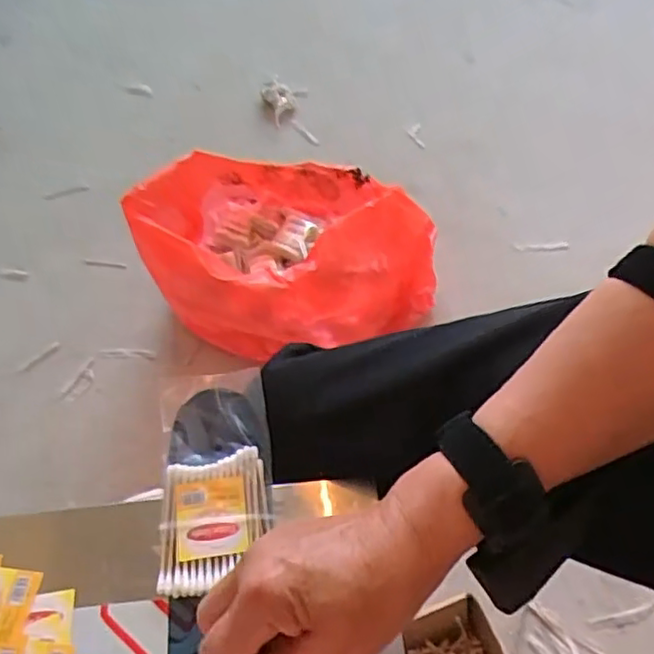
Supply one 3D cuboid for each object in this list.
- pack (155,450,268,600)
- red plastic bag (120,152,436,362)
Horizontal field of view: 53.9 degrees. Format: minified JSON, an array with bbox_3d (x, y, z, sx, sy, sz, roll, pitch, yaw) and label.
[{"bbox_3d":[-0.066,0.112,0.373,0.058,0.015,0.077,-3,57,-2],"label":"pack"},{"bbox_3d":[-0.055,-0.137,0.956,0.422,0.170,0.291,-6,57,-4],"label":"red plastic bag"}]

